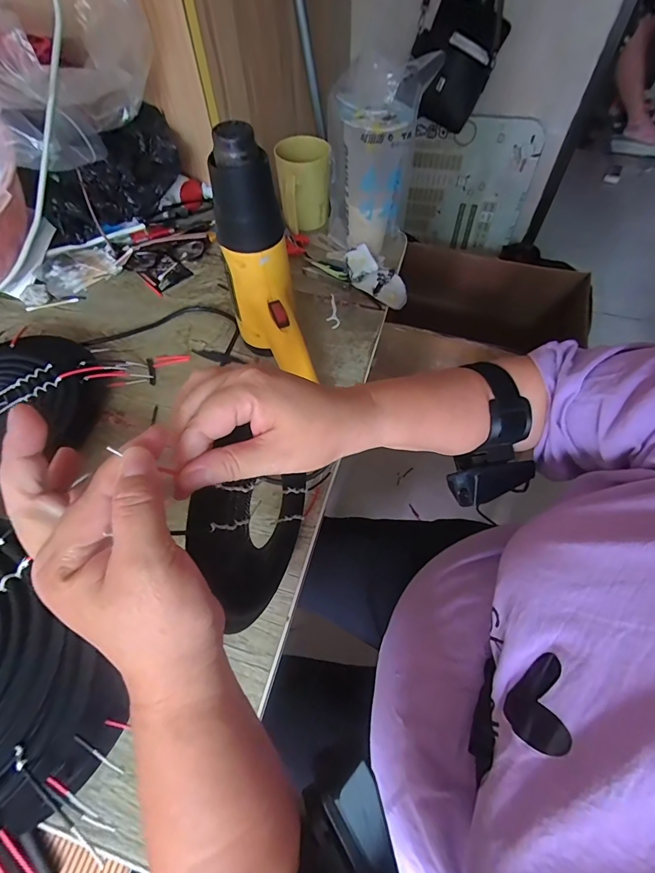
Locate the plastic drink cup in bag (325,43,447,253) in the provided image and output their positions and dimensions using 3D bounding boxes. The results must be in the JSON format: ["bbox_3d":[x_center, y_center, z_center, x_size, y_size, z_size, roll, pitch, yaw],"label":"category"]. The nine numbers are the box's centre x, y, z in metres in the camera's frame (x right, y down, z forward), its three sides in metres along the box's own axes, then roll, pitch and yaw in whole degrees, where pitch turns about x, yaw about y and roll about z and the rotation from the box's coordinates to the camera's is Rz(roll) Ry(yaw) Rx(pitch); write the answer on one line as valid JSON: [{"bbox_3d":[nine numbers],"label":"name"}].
[{"bbox_3d":[0.068,-0.361,0.535,0.129,0.213,0.094,5,59,5],"label":"plastic drink cup in bag"}]

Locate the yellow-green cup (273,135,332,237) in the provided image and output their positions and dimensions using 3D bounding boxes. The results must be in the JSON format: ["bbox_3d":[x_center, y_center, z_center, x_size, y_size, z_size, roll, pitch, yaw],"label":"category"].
[{"bbox_3d":[-0.034,-0.390,0.616,0.079,0.110,0.069,-3,58,0],"label":"yellow-green cup"}]

